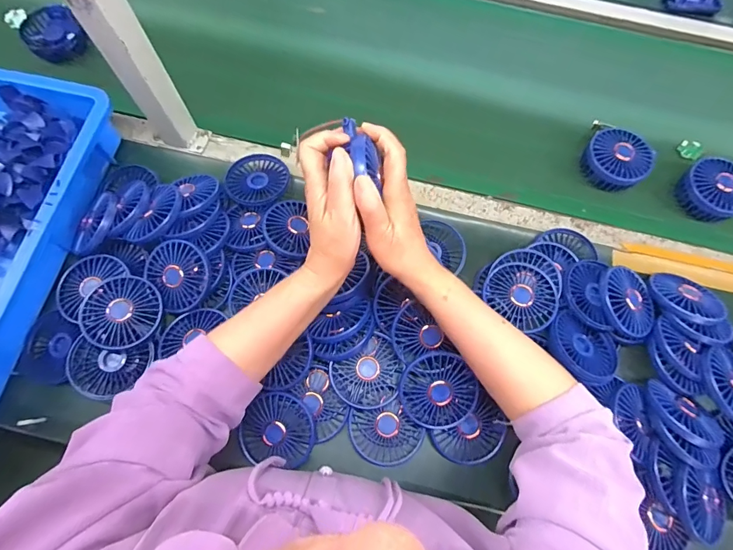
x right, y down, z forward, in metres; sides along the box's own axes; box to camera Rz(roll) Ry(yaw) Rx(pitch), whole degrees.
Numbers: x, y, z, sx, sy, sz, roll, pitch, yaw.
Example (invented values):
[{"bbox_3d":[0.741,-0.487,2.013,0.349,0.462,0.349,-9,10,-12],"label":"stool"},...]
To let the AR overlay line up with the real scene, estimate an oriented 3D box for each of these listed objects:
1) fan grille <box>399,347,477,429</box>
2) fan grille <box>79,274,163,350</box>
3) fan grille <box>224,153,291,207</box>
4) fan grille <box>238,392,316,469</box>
[{"bbox_3d":[0.081,0.132,0.472,0.084,0.008,0.091,1,101,7],"label":"fan grille"},{"bbox_3d":[-0.291,0.042,0.489,0.085,0.010,0.084,0,70,-1],"label":"fan grille"},{"bbox_3d":[-0.153,-0.136,0.591,0.089,0.021,0.084,0,70,-1],"label":"fan grille"},{"bbox_3d":[-0.099,0.177,0.471,0.081,0.019,0.075,0,70,-1],"label":"fan grille"}]

